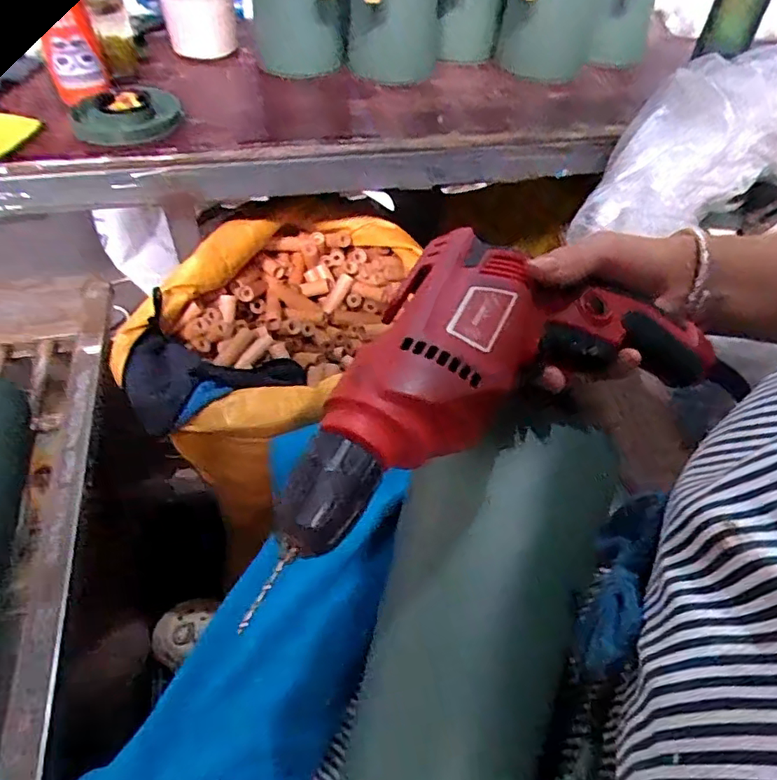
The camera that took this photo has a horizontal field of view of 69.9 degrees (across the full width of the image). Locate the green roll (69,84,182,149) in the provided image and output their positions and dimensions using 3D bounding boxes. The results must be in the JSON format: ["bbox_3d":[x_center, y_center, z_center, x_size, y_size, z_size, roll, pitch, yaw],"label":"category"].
[{"bbox_3d":[-0.330,-0.344,0.705,0.129,0.036,0.117,-10,51,-12],"label":"green roll"}]

